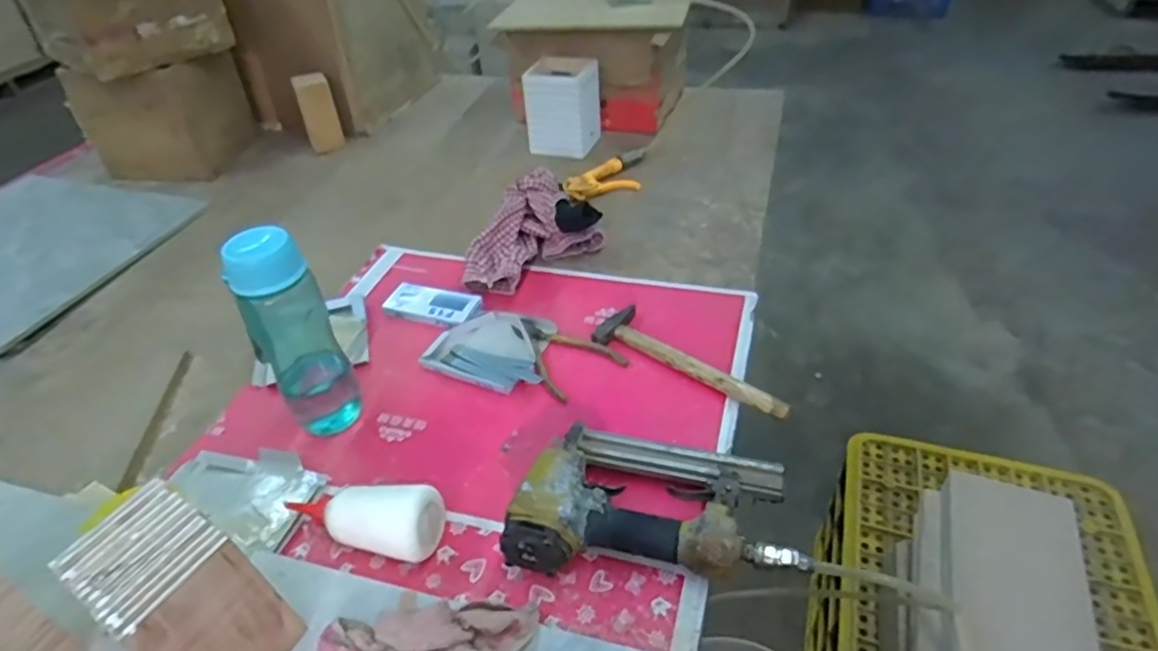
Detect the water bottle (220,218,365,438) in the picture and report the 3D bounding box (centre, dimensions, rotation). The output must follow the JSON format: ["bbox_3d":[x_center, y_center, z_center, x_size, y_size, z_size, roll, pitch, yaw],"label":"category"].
[{"bbox_3d":[-0.291,0.011,0.681,0.077,0.237,0.064,-21,43,-22],"label":"water bottle"}]

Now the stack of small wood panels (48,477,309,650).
[{"bbox_3d":[-0.301,0.210,0.508,0.145,0.105,0.086,21,45,26],"label":"stack of small wood panels"}]

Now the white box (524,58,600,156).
[{"bbox_3d":[-0.028,-0.402,1.217,0.125,0.135,0.113,7,40,11],"label":"white box"}]

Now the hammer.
[{"bbox_3d":[0.130,0.041,0.760,0.245,0.029,0.066,28,48,31],"label":"hammer"}]

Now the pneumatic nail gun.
[{"bbox_3d":[0.068,0.151,0.601,0.245,0.059,0.158,3,40,7],"label":"pneumatic nail gun"}]

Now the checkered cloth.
[{"bbox_3d":[-0.087,-0.140,0.965,0.237,0.073,0.181,-30,47,-30],"label":"checkered cloth"}]

